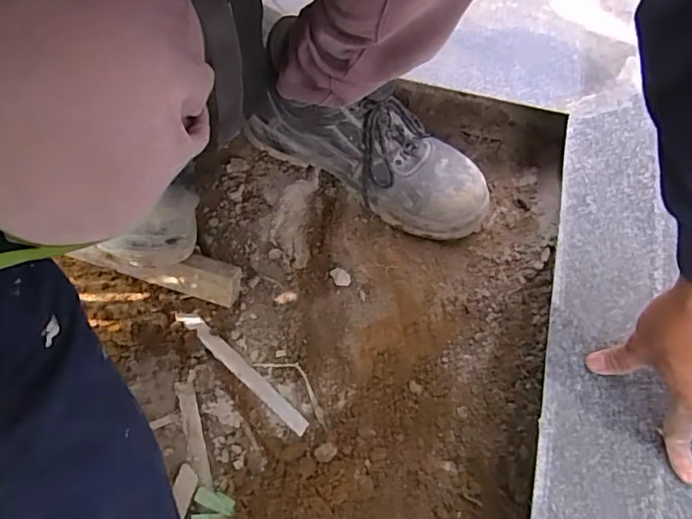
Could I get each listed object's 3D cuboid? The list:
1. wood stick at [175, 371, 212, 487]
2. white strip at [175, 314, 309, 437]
[{"bbox_3d":[-0.148,0.164,0.508,0.018,0.004,0.105,-13,68,-8],"label":"wood stick"},{"bbox_3d":[-0.106,0.110,0.533,0.175,0.010,0.017,39,71,14],"label":"white strip"}]

